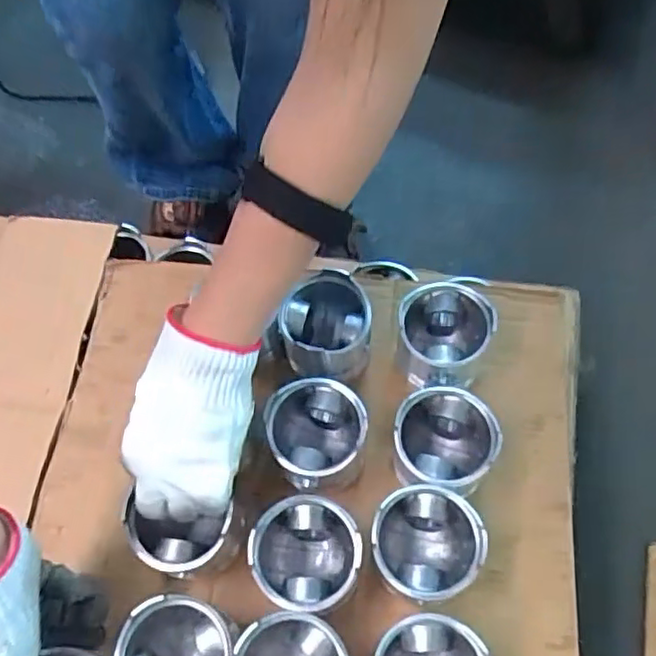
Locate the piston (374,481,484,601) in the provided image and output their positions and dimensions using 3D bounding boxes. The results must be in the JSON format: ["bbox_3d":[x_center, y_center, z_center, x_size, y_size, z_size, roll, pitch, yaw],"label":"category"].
[{"bbox_3d":[0.070,0.156,0.459,0.072,0.063,0.072,4,63,5],"label":"piston"}]

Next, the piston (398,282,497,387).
[{"bbox_3d":[0.094,0.013,0.541,0.069,0.085,0.072,-1,62,2],"label":"piston"}]

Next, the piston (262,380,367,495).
[{"bbox_3d":[-0.008,0.089,0.508,0.071,0.081,0.074,-1,62,2],"label":"piston"}]

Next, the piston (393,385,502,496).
[{"bbox_3d":[0.088,0.095,0.500,0.073,0.085,0.072,-1,62,2],"label":"piston"}]

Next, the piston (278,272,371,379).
[{"bbox_3d":[0.000,-0.003,0.544,0.072,0.057,0.083,8,63,6],"label":"piston"}]

